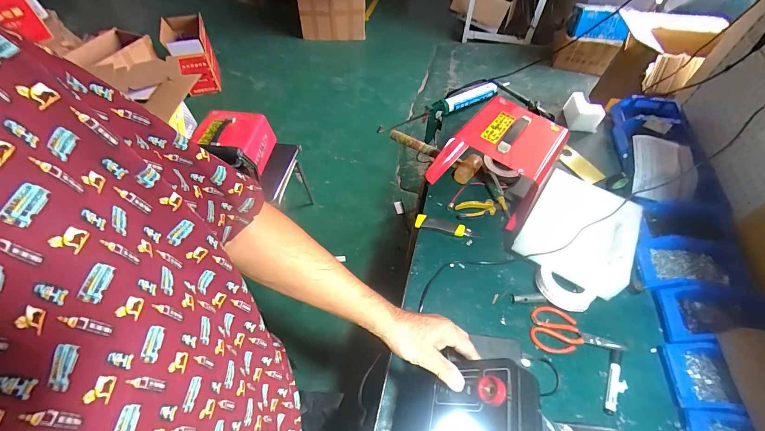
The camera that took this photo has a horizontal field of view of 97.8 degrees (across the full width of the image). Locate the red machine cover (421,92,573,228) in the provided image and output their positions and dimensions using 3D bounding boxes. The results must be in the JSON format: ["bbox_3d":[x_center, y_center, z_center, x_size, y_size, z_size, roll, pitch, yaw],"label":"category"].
[{"bbox_3d":[0.319,-0.172,0.876,0.244,0.146,0.326,38,61,25],"label":"red machine cover"}]

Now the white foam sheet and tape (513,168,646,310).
[{"bbox_3d":[0.462,0.052,0.798,0.231,0.108,0.335,29,58,20],"label":"white foam sheet and tape"}]

